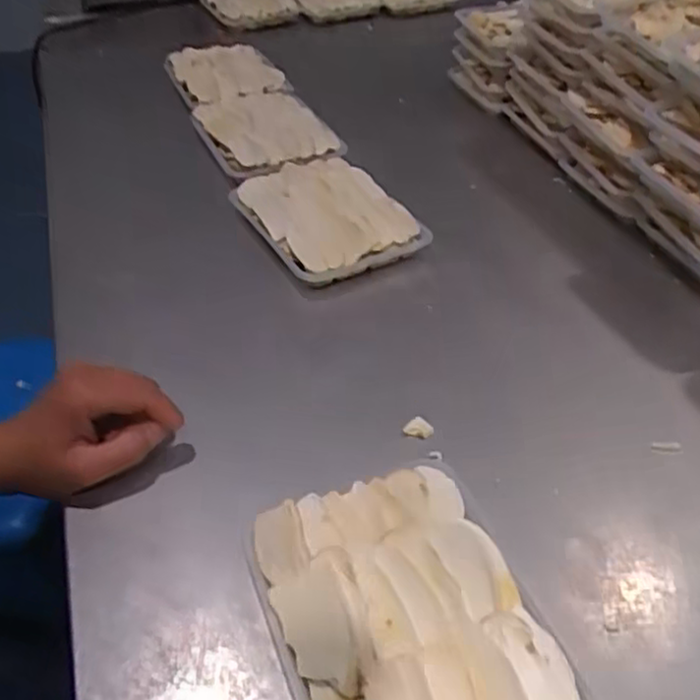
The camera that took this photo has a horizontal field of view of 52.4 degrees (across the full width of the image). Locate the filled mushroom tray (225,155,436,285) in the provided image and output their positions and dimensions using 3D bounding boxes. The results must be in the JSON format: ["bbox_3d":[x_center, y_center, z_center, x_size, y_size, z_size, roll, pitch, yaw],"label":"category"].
[{"bbox_3d":[-0.021,-0.134,0.676,0.134,0.037,0.180,-22,46,-20],"label":"filled mushroom tray"}]

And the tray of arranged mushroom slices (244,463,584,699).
[{"bbox_3d":[0.029,0.149,0.364,0.125,0.040,0.184,-15,44,-13],"label":"tray of arranged mushroom slices"}]

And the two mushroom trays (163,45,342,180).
[{"bbox_3d":[-0.123,-0.294,0.863,0.135,0.046,0.356,-18,45,-16],"label":"two mushroom trays"}]

